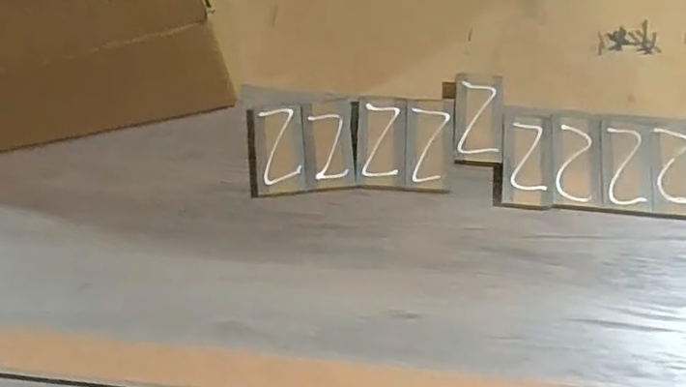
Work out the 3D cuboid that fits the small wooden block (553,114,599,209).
[{"bbox_3d":[0.192,-0.028,0.506,0.038,0.004,0.084,8,71,2],"label":"small wooden block"}]

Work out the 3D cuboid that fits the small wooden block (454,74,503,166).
[{"bbox_3d":[0.115,-0.063,0.516,0.039,0.008,0.081,6,70,1],"label":"small wooden block"}]

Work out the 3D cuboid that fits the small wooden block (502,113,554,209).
[{"bbox_3d":[0.151,-0.029,0.505,0.040,0.004,0.082,6,70,1],"label":"small wooden block"}]

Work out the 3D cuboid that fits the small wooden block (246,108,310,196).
[{"bbox_3d":[-0.054,-0.035,0.509,0.046,0.006,0.075,-4,71,-2],"label":"small wooden block"}]

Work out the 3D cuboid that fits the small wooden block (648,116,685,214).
[{"bbox_3d":[0.274,-0.028,0.508,0.043,0.007,0.091,8,71,2],"label":"small wooden block"}]

